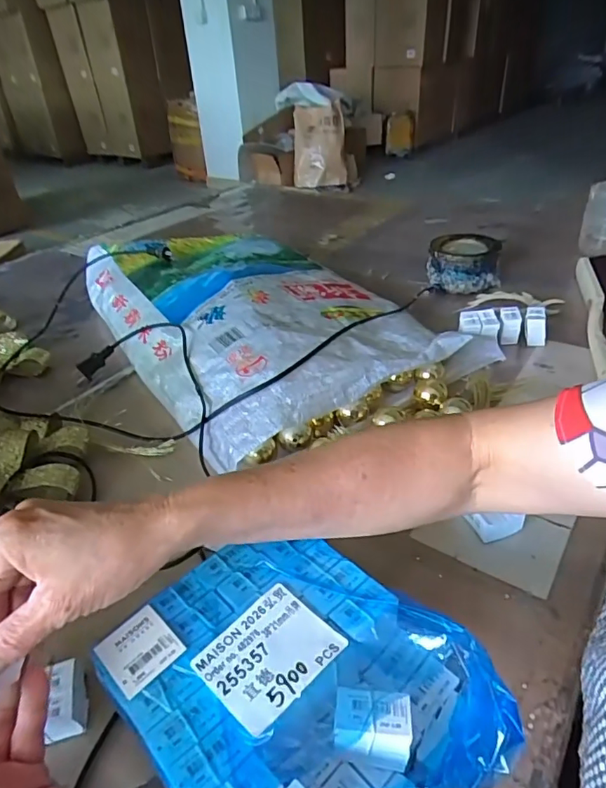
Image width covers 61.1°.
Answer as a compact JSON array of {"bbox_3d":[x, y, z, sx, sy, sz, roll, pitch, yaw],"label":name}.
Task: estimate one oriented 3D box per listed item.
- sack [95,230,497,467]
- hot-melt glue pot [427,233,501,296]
[{"bbox_3d":[-0.073,-0.119,0.742,0.354,0.098,0.561,-22,38,-26],"label":"sack"},{"bbox_3d":[0.274,-0.218,0.876,0.118,0.076,0.108,2,34,9],"label":"hot-melt glue pot"}]

